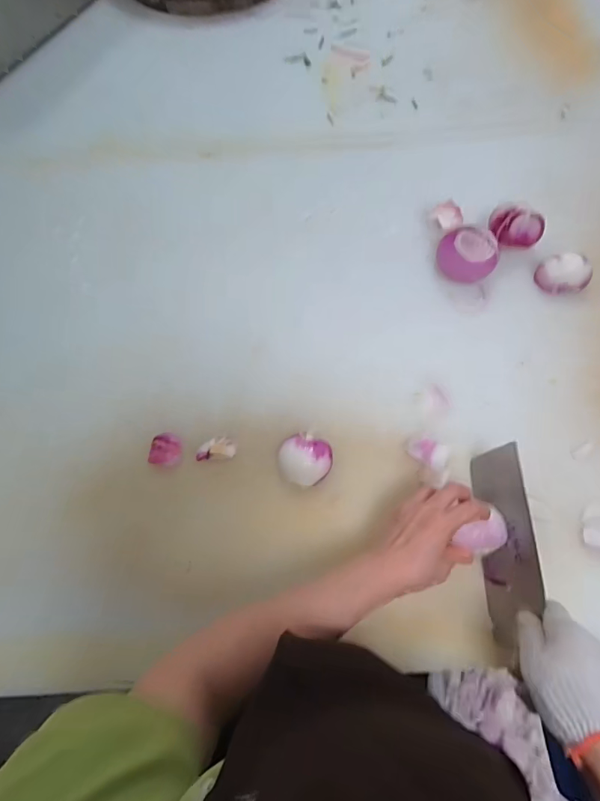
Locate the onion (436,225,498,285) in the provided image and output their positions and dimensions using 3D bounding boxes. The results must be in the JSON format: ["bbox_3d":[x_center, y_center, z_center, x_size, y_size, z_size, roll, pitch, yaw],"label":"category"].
[{"bbox_3d":[0.241,-0.210,0.616,0.077,0.046,0.069,-8,68,-2],"label":"onion"}]

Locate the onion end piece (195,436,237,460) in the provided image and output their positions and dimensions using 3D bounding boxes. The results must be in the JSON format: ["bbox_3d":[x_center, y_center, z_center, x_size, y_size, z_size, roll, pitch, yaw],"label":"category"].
[{"bbox_3d":[-0.107,0.061,0.547,0.047,0.011,0.030,-6,68,-2],"label":"onion end piece"}]

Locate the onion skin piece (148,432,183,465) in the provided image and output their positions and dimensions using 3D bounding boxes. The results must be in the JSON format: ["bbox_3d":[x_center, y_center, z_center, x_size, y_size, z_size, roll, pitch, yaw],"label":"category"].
[{"bbox_3d":[-0.171,0.062,0.549,0.039,0.014,0.041,0,68,1],"label":"onion skin piece"}]

